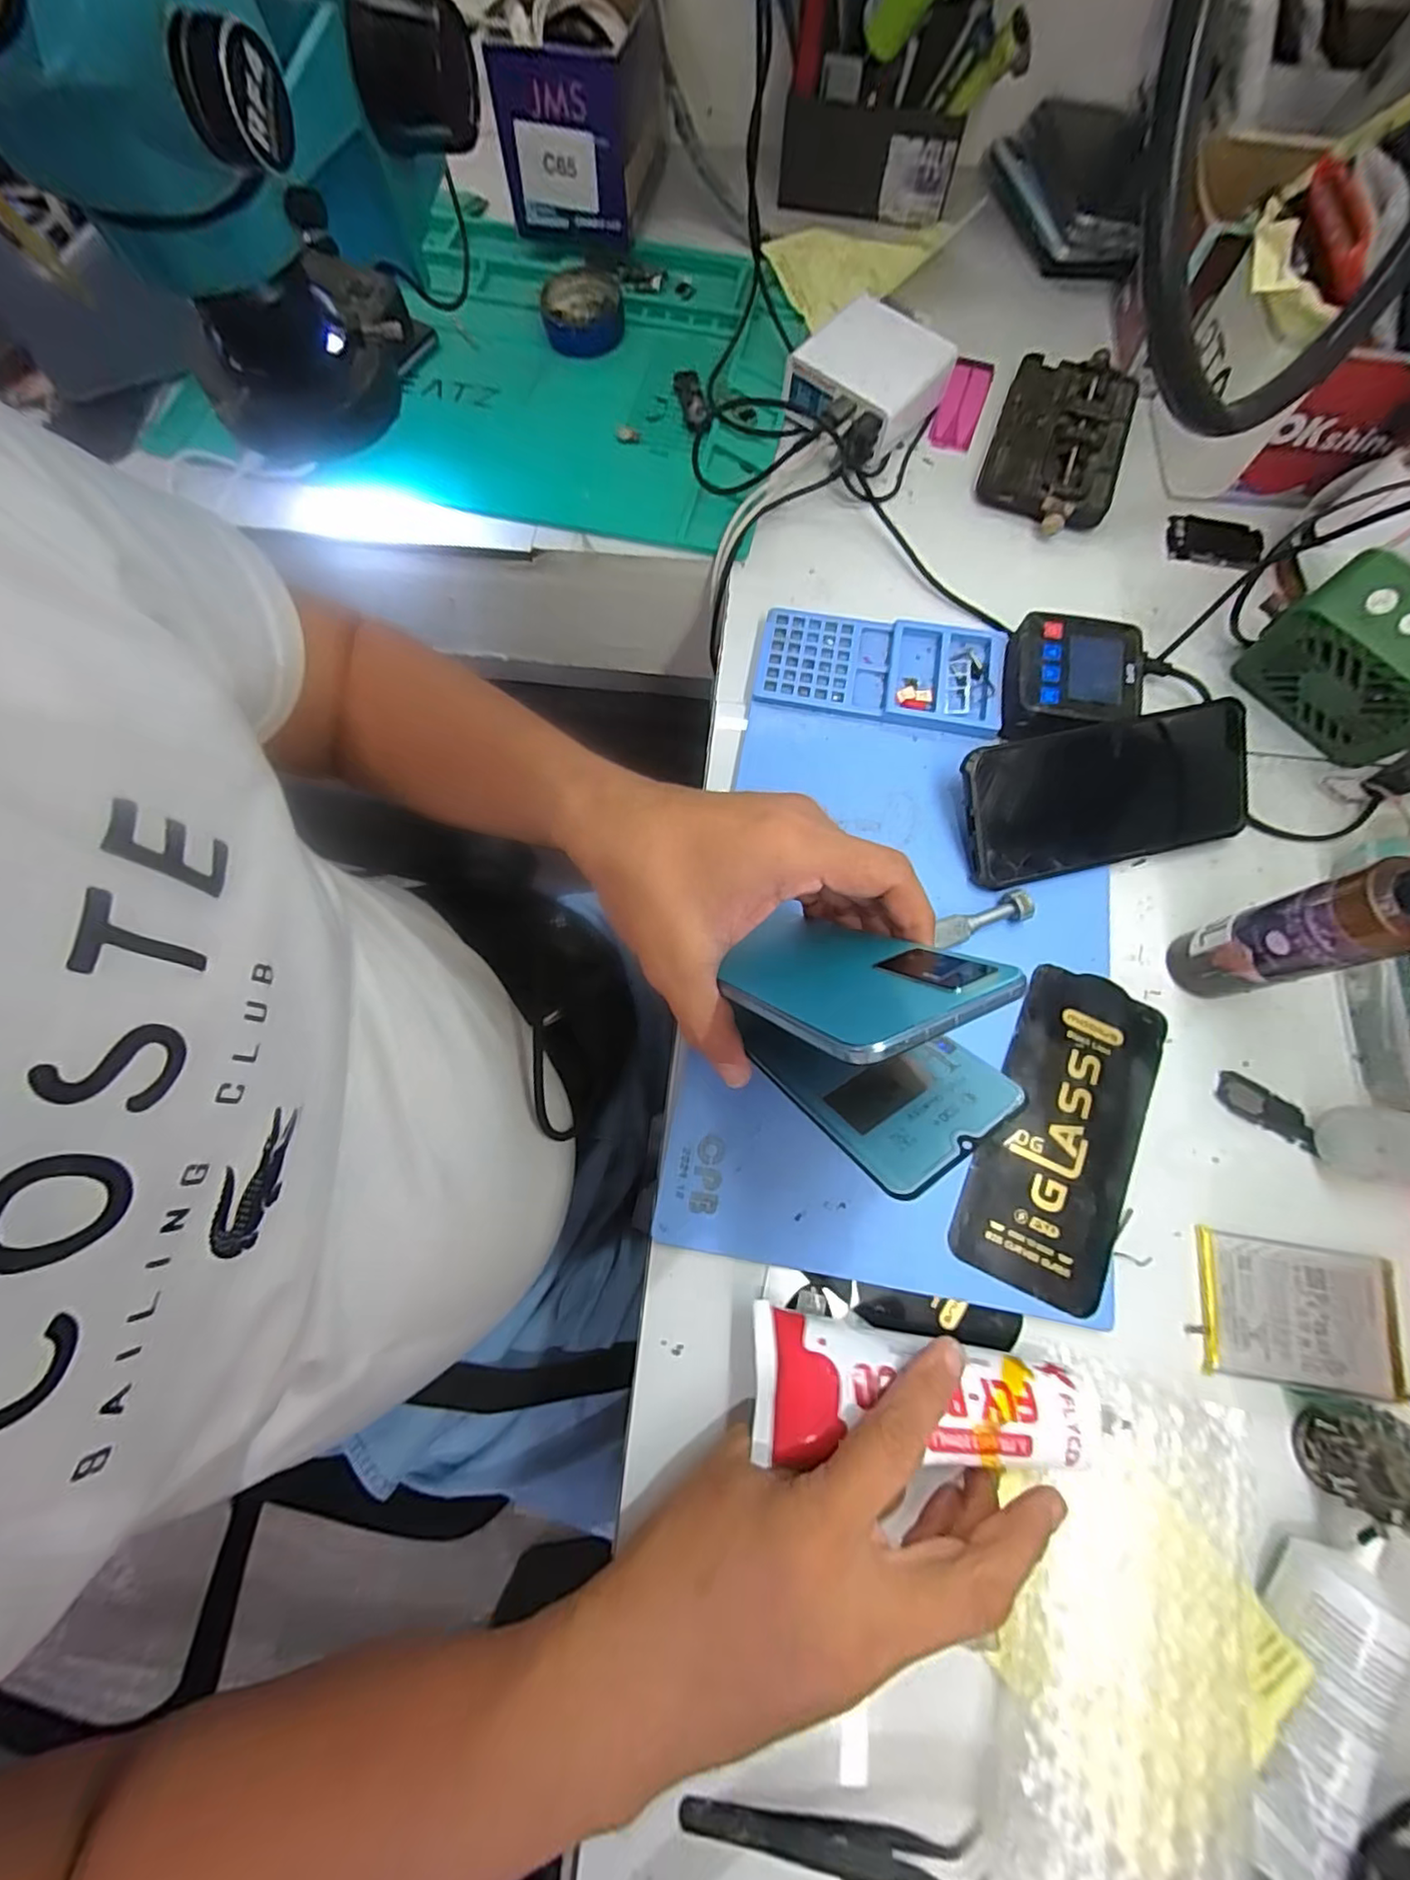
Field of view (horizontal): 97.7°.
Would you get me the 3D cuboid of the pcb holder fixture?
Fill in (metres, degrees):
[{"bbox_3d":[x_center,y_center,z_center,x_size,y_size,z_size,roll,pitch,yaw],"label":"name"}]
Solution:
[{"bbox_3d":[0.257,-0.365,0.445,0.090,0.020,0.162,21,75,7],"label":"pcb holder fixture"}]

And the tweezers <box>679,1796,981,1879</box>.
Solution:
[{"bbox_3d":[0.048,0.352,0.238,0.114,0.016,0.011,6,74,2],"label":"tweezers"}]

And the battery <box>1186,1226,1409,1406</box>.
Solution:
[{"bbox_3d":[0.289,0.182,0.297,0.094,0.004,0.063,9,74,3],"label":"battery"}]

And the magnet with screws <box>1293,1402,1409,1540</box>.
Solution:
[{"bbox_3d":[0.291,0.228,0.271,0.043,0.027,0.042,26,75,8],"label":"magnet with screws"}]

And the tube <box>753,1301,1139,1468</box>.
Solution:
[{"bbox_3d":[0.098,0.194,0.259,0.154,0.025,0.045,7,74,2],"label":"tube"}]

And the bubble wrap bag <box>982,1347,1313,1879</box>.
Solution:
[{"bbox_3d":[0.177,0.281,0.254,0.103,0.031,0.175,11,74,4],"label":"bubble wrap bag"}]

